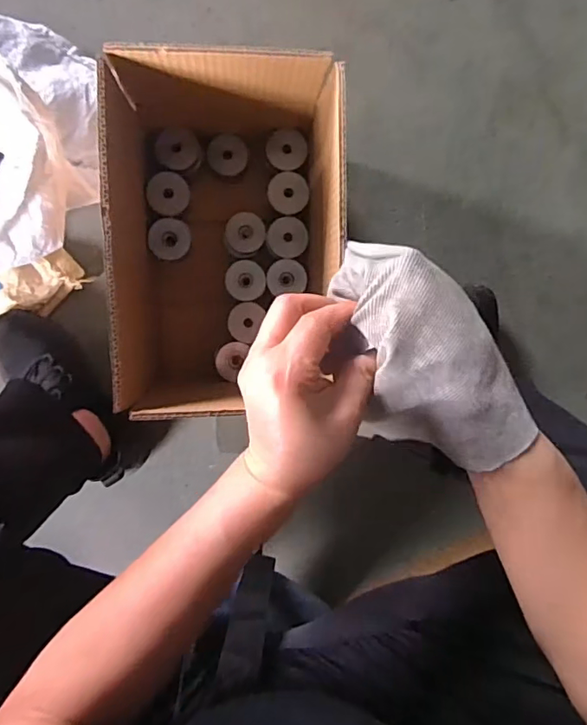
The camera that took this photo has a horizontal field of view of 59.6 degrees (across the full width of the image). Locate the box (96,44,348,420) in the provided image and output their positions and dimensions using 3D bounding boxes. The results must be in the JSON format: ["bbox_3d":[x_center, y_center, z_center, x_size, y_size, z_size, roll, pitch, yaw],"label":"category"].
[{"bbox_3d":[-0.072,-0.118,0.557,0.211,0.256,0.337,-2,95,-6],"label":"box"}]

